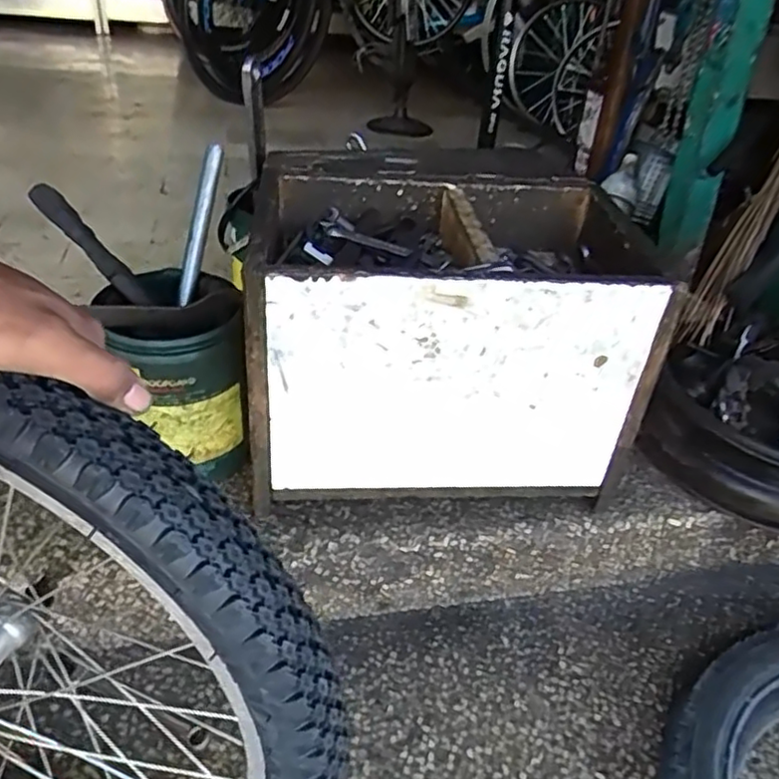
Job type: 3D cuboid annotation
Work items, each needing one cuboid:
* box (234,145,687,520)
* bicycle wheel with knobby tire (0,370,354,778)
[{"bbox_3d":[0.059,-0.088,0.777,0.406,0.285,0.303,1,35,-6],"label":"box"},{"bbox_3d":[-0.255,0.171,0.415,0.463,0.456,0.062,11,36,8],"label":"bicycle wheel with knobby tire"}]

